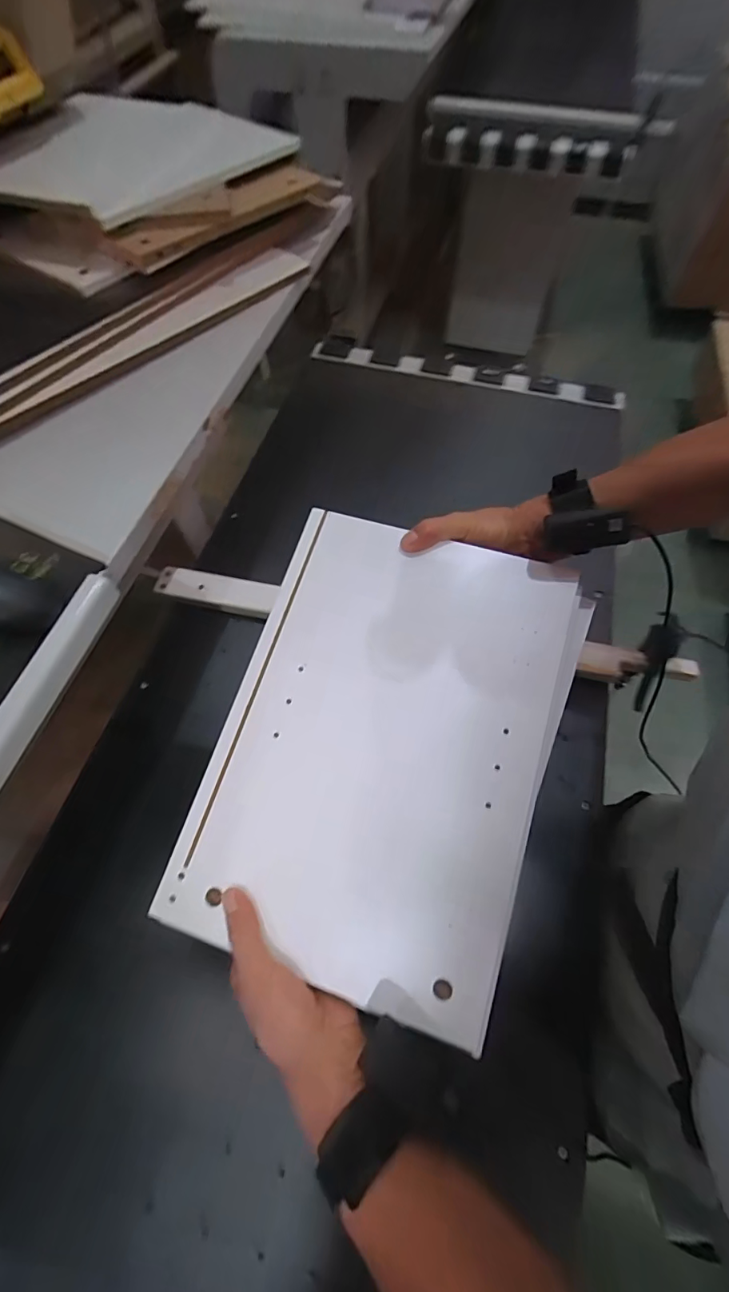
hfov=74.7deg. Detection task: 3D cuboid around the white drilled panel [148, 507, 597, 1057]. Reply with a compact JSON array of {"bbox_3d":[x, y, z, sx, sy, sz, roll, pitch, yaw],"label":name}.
[{"bbox_3d":[0.017,0.076,0.421,0.278,0.019,0.386,17,74,9],"label":"white drilled panel"}]

